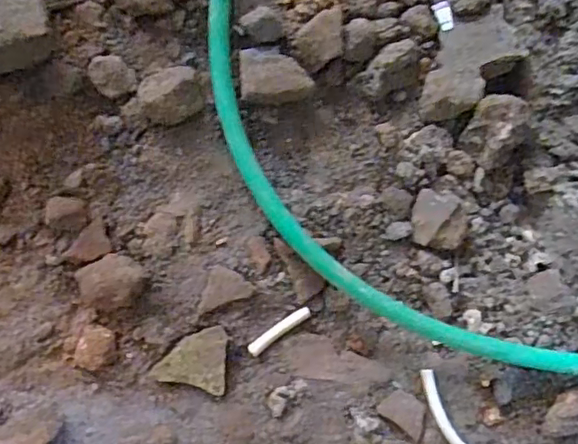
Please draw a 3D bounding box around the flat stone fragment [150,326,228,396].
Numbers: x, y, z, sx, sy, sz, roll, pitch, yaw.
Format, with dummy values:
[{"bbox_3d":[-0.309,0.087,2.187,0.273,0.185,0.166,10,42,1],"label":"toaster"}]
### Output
[{"bbox_3d":[-0.091,0.128,0.538,0.063,0.009,0.061,4,93,-10],"label":"flat stone fragment"}]

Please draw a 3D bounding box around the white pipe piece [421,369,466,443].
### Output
[{"bbox_3d":[0.162,0.200,0.553,0.026,0.009,0.127,-36,91,-23],"label":"white pipe piece"}]

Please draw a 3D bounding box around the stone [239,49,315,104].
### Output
[{"bbox_3d":[-0.012,-0.136,0.541,0.066,0.033,0.051,-3,91,-7],"label":"stone"}]

